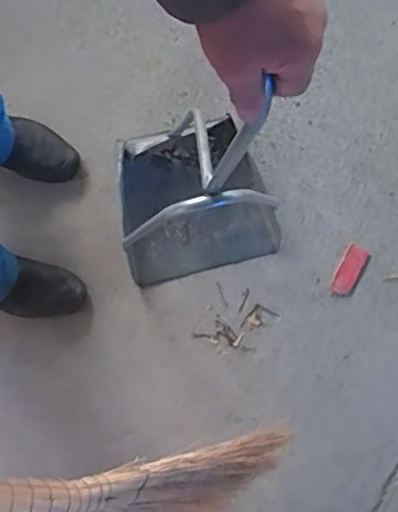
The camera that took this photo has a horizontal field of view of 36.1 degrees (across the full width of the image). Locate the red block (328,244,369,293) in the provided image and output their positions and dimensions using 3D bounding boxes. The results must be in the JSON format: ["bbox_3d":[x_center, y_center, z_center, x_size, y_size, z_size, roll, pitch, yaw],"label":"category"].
[{"bbox_3d":[0.287,0.026,1.170,0.042,0.010,0.099,29,84,5],"label":"red block"}]

